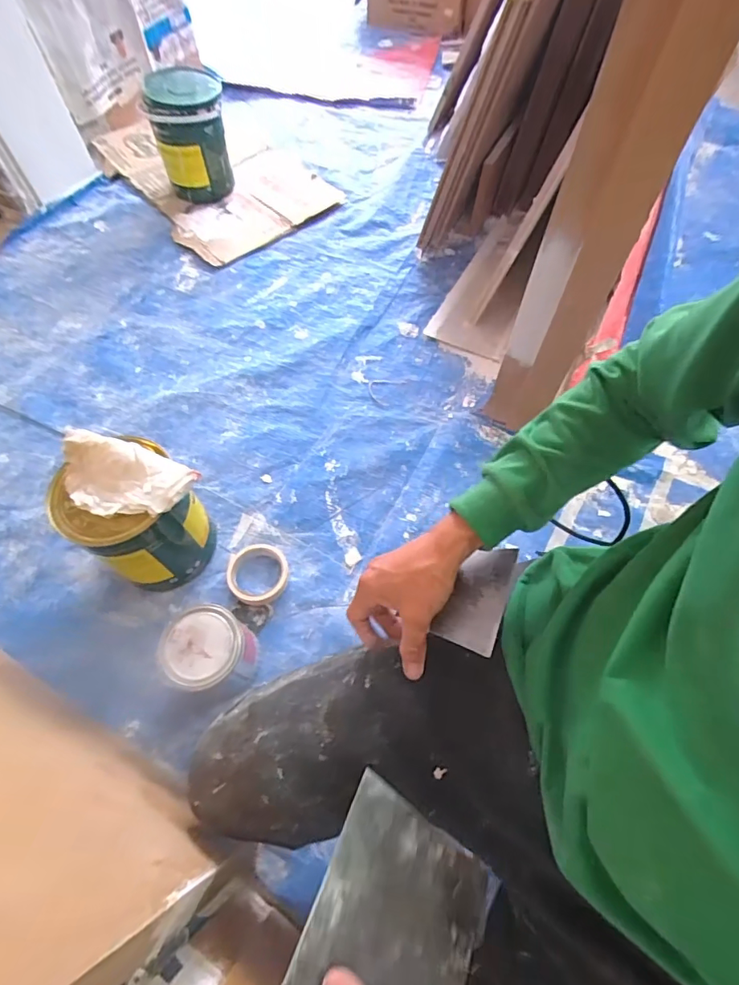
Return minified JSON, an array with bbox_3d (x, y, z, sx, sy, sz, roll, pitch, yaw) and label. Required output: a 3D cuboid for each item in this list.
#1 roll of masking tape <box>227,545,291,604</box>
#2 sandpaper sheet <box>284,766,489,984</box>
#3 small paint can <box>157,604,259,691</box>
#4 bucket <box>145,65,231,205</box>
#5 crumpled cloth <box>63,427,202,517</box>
[{"bbox_3d":[-0.174,0.128,0.768,0.088,0.030,0.095,-1,63,1],"label":"roll of masking tape"},{"bbox_3d":[0.018,0.238,0.275,0.098,0.009,0.104,32,56,-4],"label":"sandpaper sheet"},{"bbox_3d":[-0.209,0.219,0.664,0.100,0.129,0.100,0,62,0],"label":"small paint can"},{"bbox_3d":[-0.427,-0.868,1.185,0.182,0.219,0.190,-18,64,-8],"label":"bucket"},{"bbox_3d":[-0.323,-0.019,0.623,0.179,0.030,0.096,16,63,9],"label":"crumpled cloth"}]

